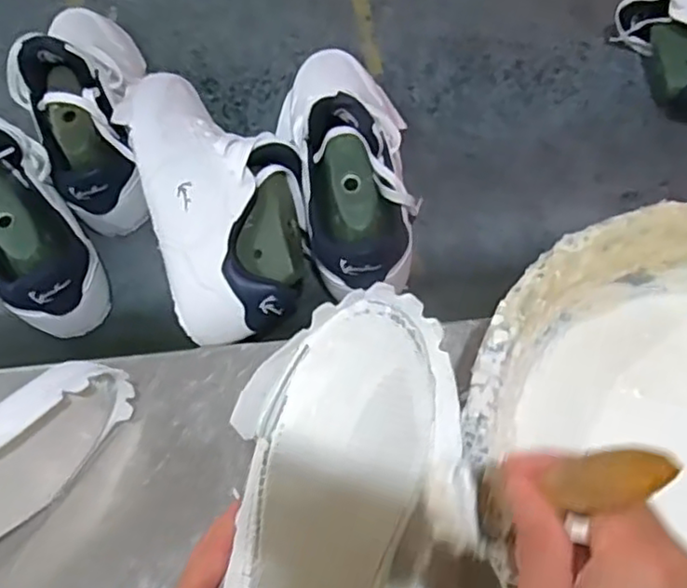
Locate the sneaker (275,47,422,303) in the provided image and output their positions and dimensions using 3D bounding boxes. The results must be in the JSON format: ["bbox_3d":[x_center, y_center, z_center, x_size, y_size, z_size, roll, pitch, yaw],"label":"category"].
[{"bbox_3d":[0.007,-0.127,0.559,0.104,0.131,0.259,-3,62,2],"label":"sneaker"}]

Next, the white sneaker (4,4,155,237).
[{"bbox_3d":[-0.244,-0.194,0.608,0.088,0.110,0.256,-10,62,-2],"label":"white sneaker"}]

